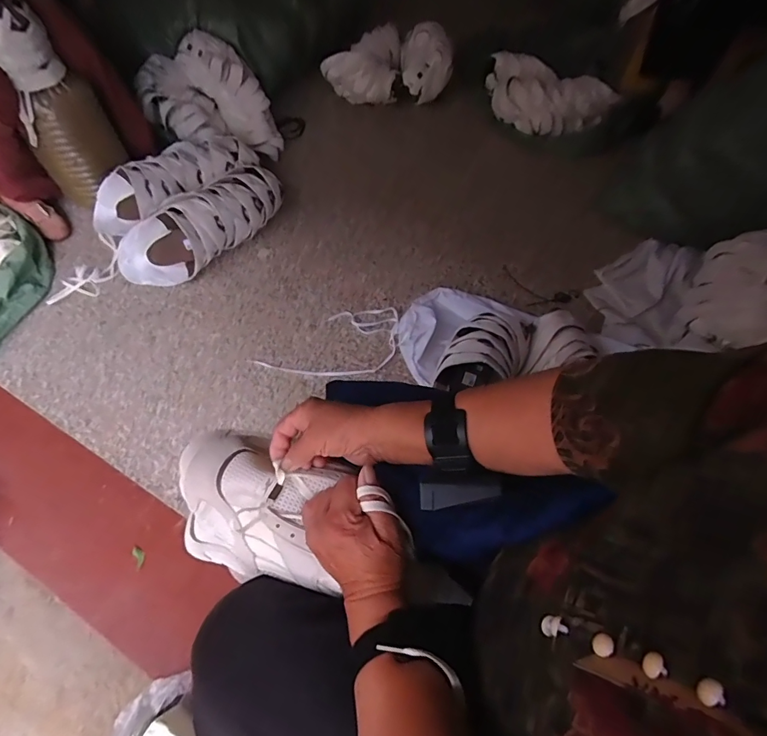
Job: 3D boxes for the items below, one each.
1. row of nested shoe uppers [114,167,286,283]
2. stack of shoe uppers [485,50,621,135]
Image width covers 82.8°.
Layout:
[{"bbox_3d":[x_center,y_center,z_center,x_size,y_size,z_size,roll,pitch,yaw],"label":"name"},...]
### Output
[{"bbox_3d":[-0.464,-0.372,1.123,0.449,0.149,0.156,-36,66,-19],"label":"row of nested shoe uppers"},{"bbox_3d":[0.458,-0.795,1.264,0.387,0.156,0.125,31,64,16],"label":"stack of shoe uppers"}]

